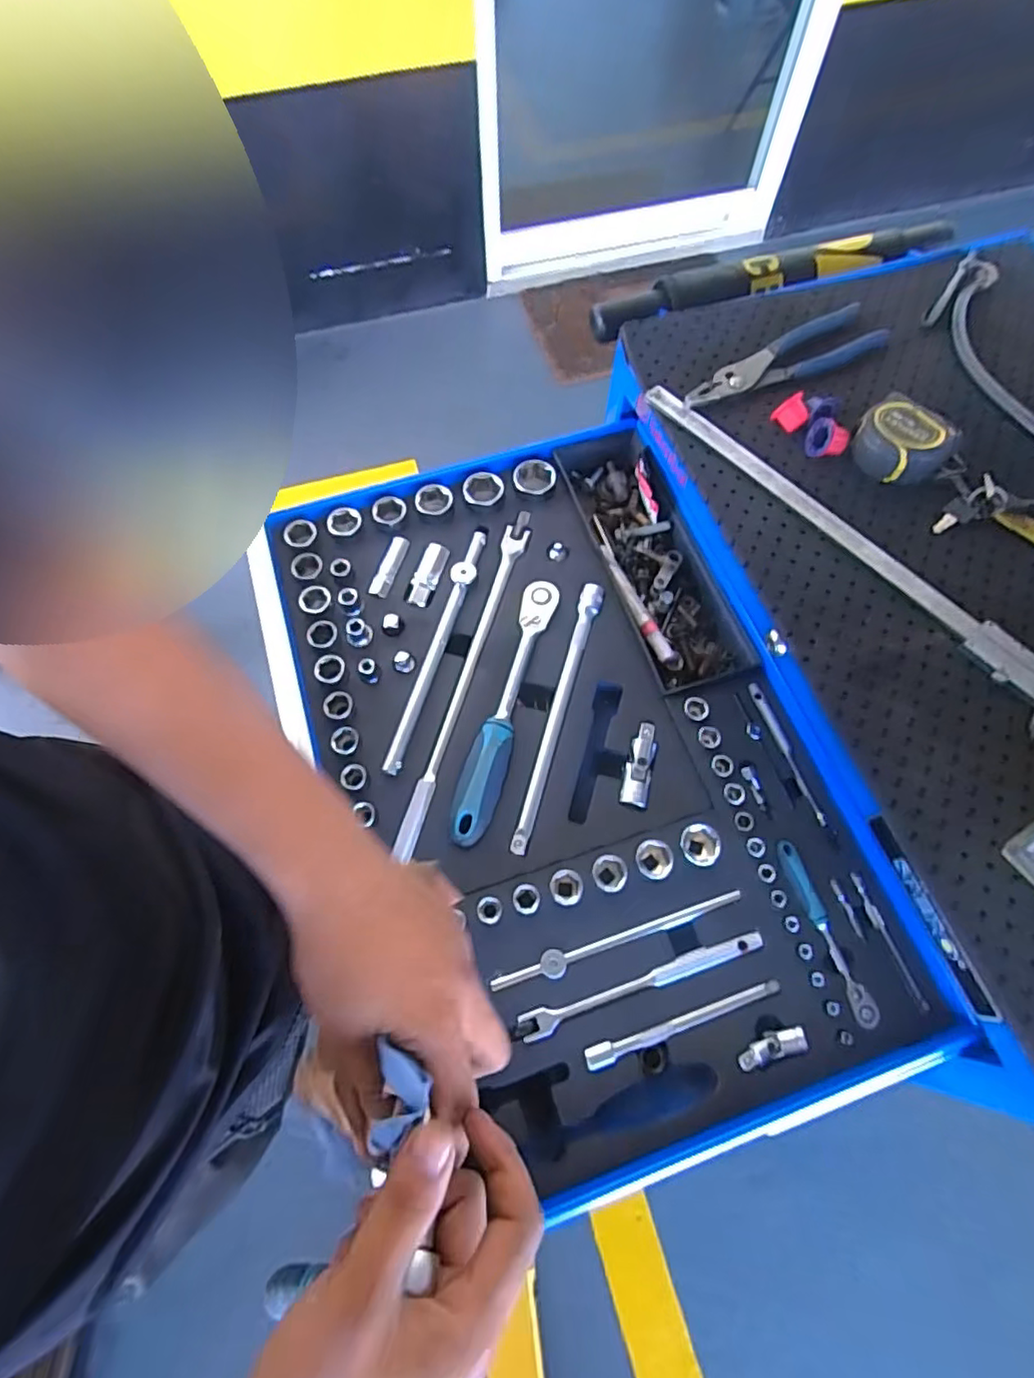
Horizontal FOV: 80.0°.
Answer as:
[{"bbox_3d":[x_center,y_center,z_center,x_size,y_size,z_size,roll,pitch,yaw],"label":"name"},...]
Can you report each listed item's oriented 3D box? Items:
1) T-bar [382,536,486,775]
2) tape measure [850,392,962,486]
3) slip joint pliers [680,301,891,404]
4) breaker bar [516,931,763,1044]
[{"bbox_3d":[-0.069,-0.040,0.547,0.020,0.017,0.245,13,67,6],"label":"T-bar"},{"bbox_3d":[0.314,-0.202,0.503,0.069,0.037,0.072,-40,72,-15],"label":"tape measure"},{"bbox_3d":[0.237,-0.295,0.554,0.195,0.016,0.047,-24,69,-9],"label":"slip joint pliers"},{"bbox_3d":[0.091,0.210,0.439,0.181,0.010,0.018,-17,67,-7],"label":"breaker bar"}]

